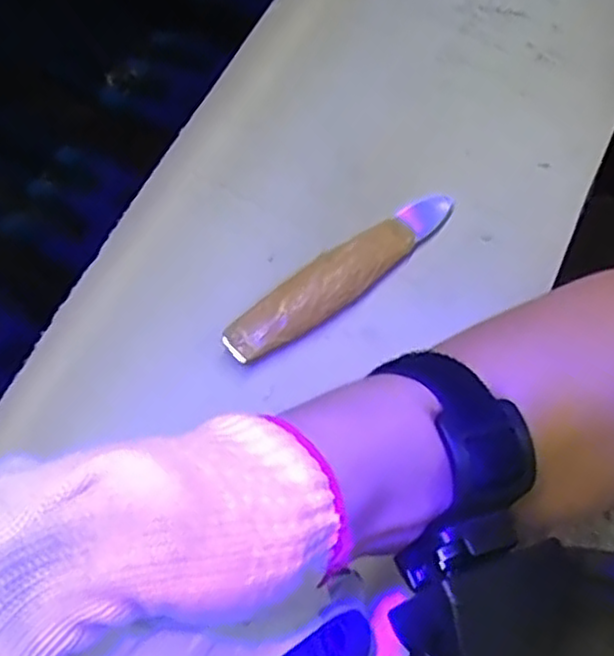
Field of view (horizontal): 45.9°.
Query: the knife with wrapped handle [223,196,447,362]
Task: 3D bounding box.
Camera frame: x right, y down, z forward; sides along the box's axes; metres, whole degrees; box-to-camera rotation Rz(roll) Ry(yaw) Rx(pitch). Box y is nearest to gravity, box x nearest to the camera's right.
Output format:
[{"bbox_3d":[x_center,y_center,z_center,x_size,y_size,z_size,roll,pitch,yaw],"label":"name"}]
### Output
[{"bbox_3d":[0.025,-0.034,0.434,0.169,0.027,0.032,-36,70,-15],"label":"knife with wrapped handle"}]

